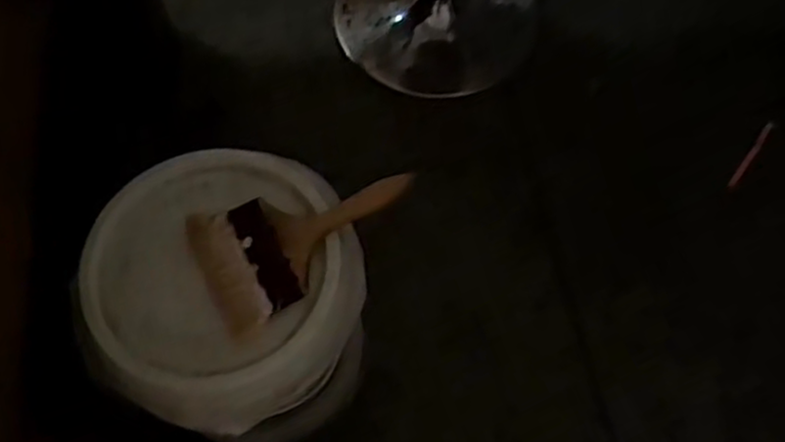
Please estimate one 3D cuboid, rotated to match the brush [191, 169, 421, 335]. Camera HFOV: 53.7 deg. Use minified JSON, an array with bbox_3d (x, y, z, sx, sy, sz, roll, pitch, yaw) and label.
[{"bbox_3d":[-0.083,0.010,0.744,0.210,0.025,0.120,-26,68,-11],"label":"brush"}]

